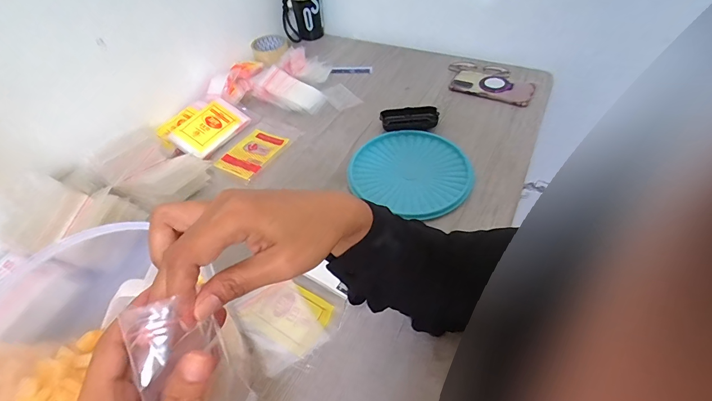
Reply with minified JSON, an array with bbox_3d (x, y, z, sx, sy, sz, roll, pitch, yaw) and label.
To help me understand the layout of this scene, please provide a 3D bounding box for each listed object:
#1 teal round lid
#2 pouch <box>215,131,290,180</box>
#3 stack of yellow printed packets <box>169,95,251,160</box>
[{"bbox_3d":[0.096,-0.055,0.625,0.199,0.014,0.191,-1,50,1],"label":"teal round lid"},{"bbox_3d":[-0.195,-0.090,0.687,0.089,0.011,0.121,23,55,20],"label":"pouch"},{"bbox_3d":[-0.282,-0.141,0.710,0.085,0.016,0.136,39,62,1],"label":"stack of yellow printed packets"}]

